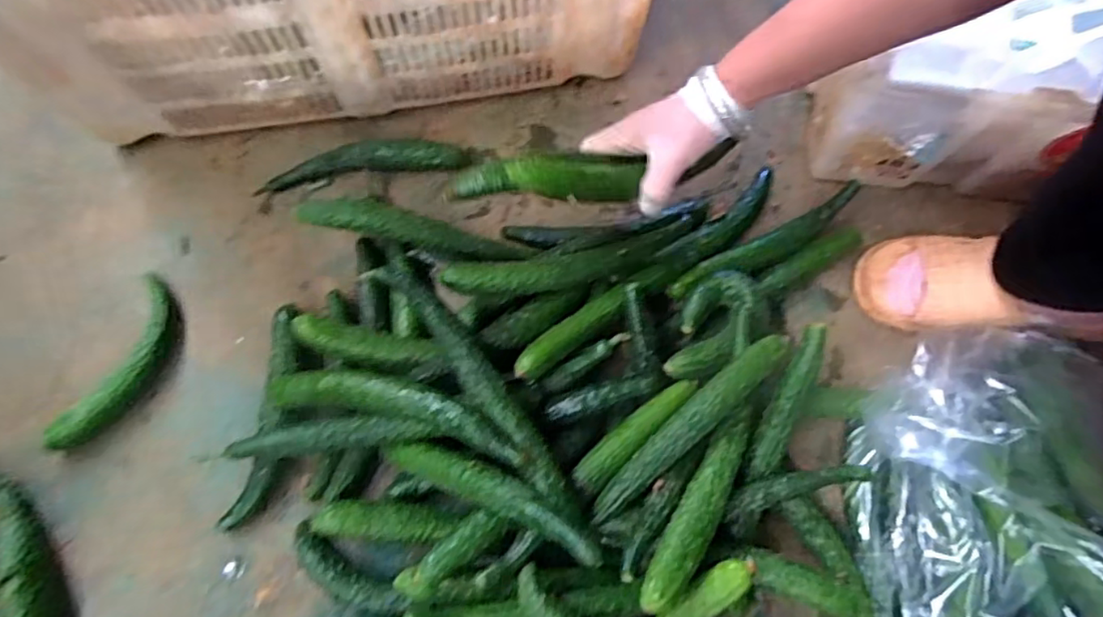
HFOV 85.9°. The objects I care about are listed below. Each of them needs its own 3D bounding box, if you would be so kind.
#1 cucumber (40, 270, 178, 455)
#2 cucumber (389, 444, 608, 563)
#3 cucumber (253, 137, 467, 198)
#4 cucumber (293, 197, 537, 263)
[{"bbox_3d":[-0.385,0.051,0.538,0.050,0.031,0.164,15,70,6],"label":"cucumber"},{"bbox_3d":[-0.047,0.134,0.440,0.199,0.025,0.028,13,67,34],"label":"cucumber"},{"bbox_3d":[-0.196,-0.154,0.621,0.213,0.030,0.036,-7,69,-3],"label":"cucumber"},{"bbox_3d":[-0.132,-0.073,0.575,0.217,0.031,0.040,12,69,-9],"label":"cucumber"}]

